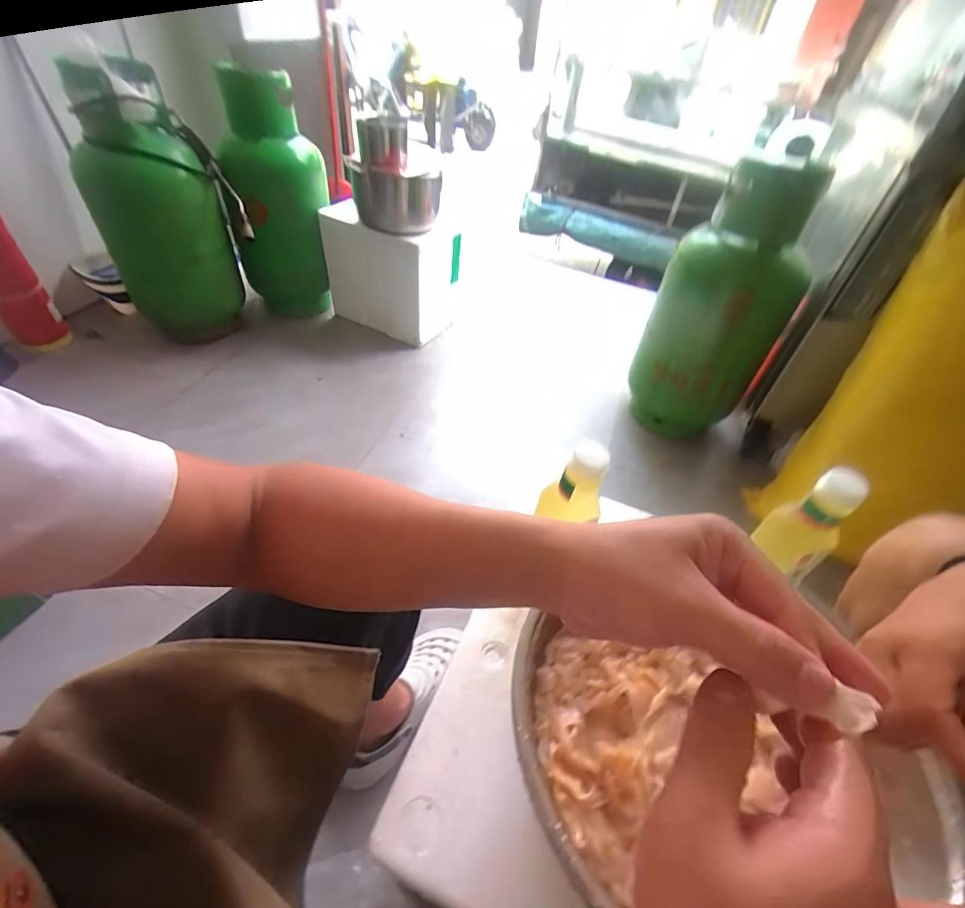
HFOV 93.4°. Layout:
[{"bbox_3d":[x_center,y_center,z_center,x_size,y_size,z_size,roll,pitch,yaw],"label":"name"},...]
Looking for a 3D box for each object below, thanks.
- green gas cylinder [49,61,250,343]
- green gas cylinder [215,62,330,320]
[{"bbox_3d":[-0.935,-0.694,1.322,0.315,0.657,0.309,-18,50,-22],"label":"green gas cylinder"},{"bbox_3d":[-0.683,-0.827,1.531,0.306,0.689,0.313,-8,47,-14],"label":"green gas cylinder"}]

